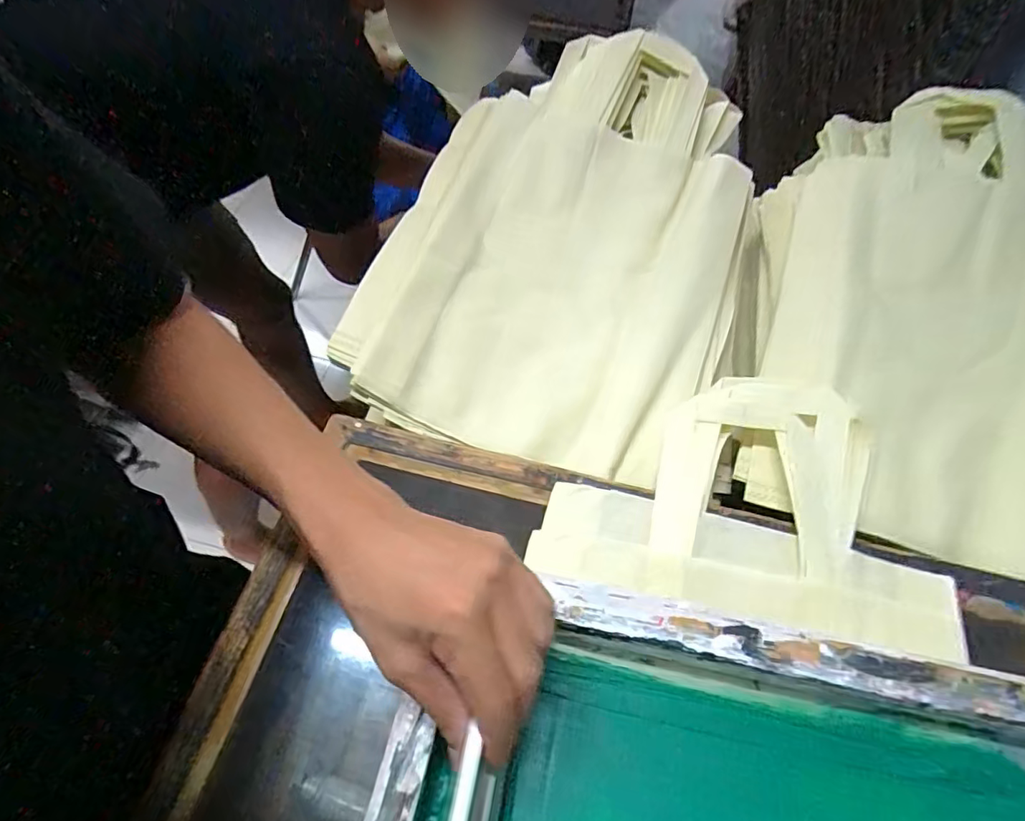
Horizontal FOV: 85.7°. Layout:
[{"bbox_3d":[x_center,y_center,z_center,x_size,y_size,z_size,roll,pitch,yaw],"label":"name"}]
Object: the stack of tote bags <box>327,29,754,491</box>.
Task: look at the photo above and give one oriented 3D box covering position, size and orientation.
[{"bbox_3d":[0.060,-0.197,0.577,0.342,0.125,0.530,18,56,7],"label":"stack of tote bags"}]

